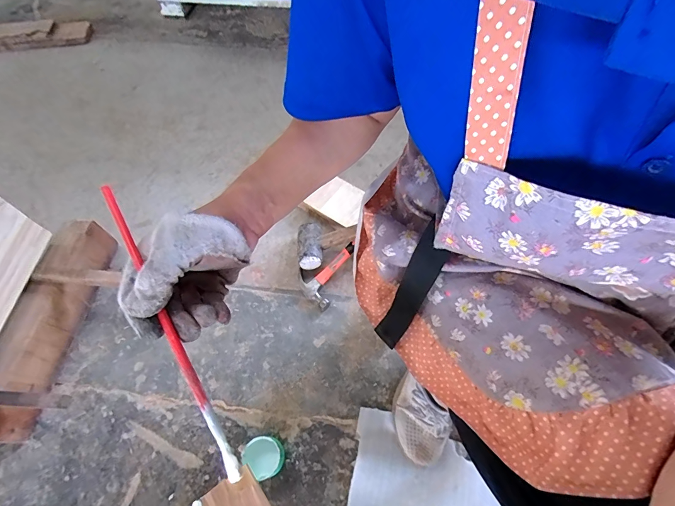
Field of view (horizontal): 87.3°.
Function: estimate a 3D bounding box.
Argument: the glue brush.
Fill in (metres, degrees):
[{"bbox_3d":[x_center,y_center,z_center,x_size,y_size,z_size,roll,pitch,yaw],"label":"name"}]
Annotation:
[{"bbox_3d":[-0.128,0.045,0.260,0.009,0.006,0.245,-29,74,-14],"label":"glue brush"}]

